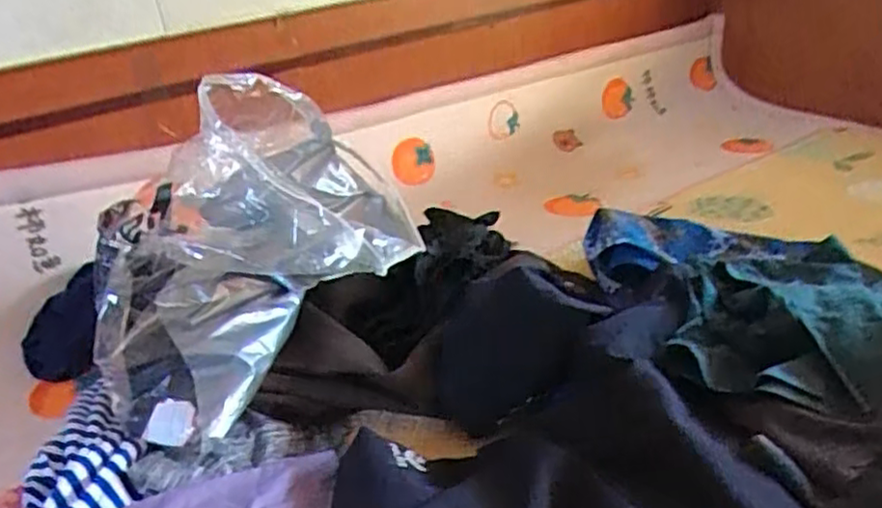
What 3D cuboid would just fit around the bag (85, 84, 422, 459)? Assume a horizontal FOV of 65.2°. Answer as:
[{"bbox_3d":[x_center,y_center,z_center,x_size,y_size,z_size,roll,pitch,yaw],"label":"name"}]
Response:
[{"bbox_3d":[-0.208,-0.016,0.781,0.355,0.341,0.274,-13,27,-13],"label":"bag"}]

